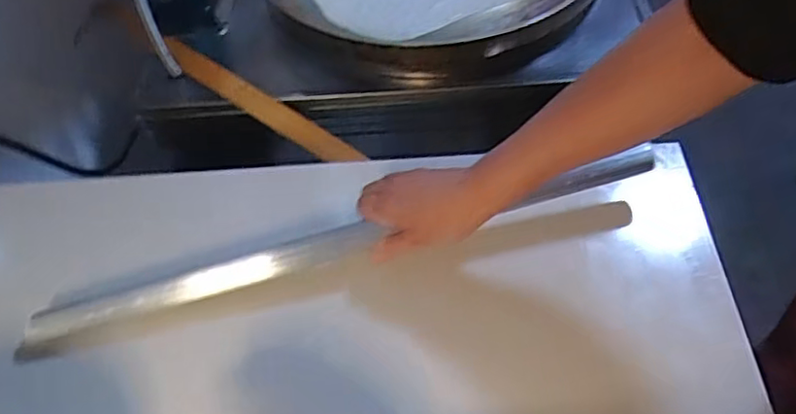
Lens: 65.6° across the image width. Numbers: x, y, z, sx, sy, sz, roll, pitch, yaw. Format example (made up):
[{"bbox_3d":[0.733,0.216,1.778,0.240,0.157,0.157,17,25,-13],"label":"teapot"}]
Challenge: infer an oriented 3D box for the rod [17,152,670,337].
[{"bbox_3d":[-0.050,0.034,0.593,0.604,0.019,0.029,-15,52,-1],"label":"rod"}]

